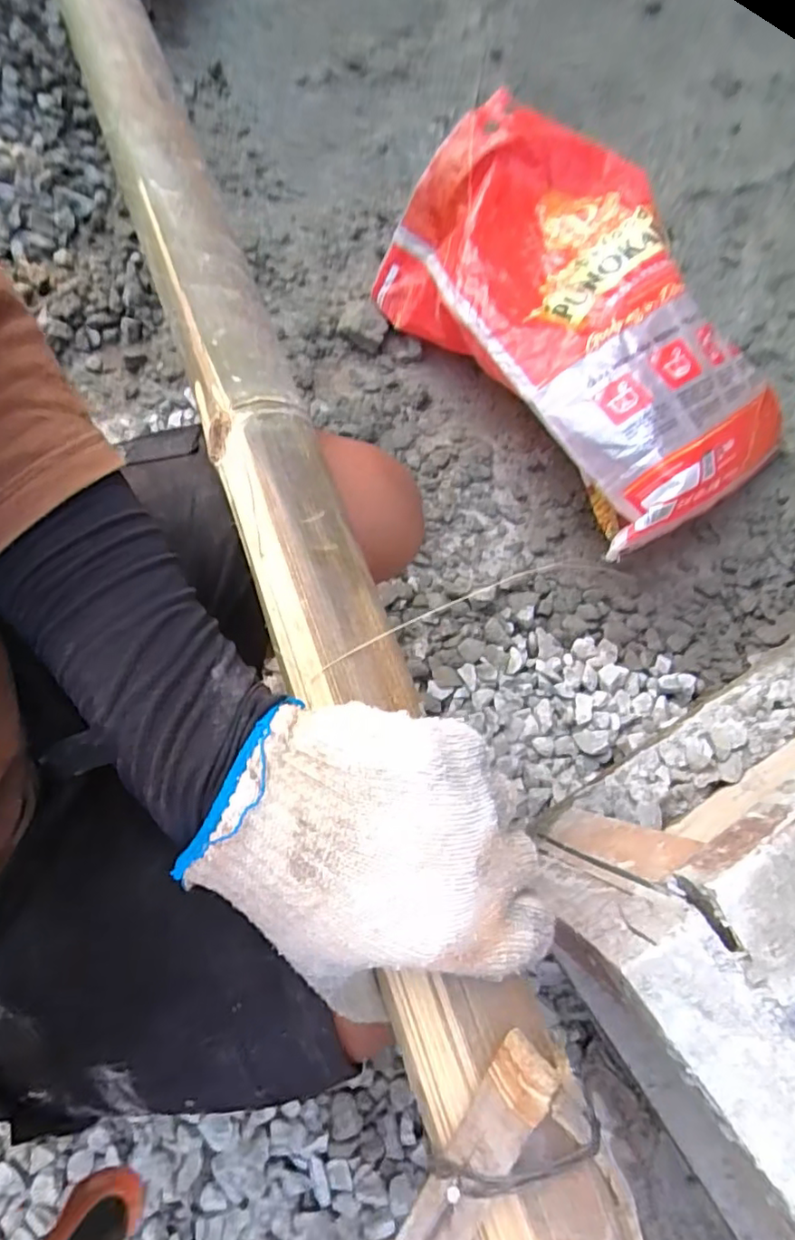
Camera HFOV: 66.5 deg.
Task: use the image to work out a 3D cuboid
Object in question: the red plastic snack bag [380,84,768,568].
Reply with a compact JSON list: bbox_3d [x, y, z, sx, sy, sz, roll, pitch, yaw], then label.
[{"bbox_3d":[0.208,-0.353,0.733,0.278,0.186,0.510,-28,77,-8],"label":"red plastic snack bag"}]

